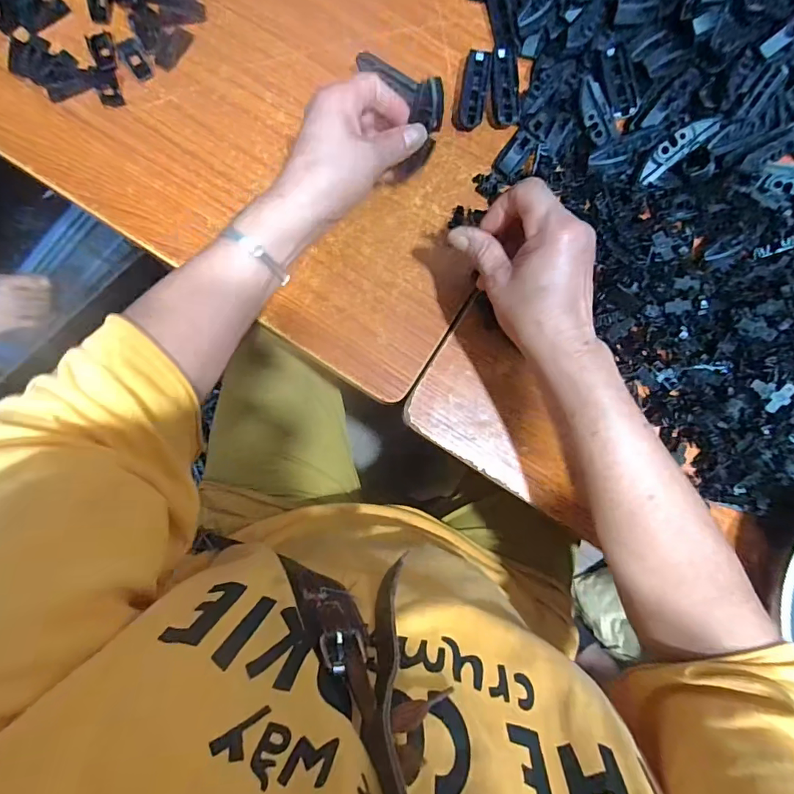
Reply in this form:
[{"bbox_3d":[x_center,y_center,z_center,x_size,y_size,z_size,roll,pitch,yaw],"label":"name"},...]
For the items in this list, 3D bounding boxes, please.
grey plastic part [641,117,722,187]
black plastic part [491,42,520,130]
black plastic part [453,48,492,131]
[{"bbox_3d":[0.232,-0.208,0.377,0.070,0.008,0.020,-39,87,13],"label":"grey plastic part"},{"bbox_3d":[0.098,-0.283,0.413,0.024,0.015,0.077,1,83,-3],"label":"black plastic part"},{"bbox_3d":[0.069,-0.280,0.414,0.025,0.016,0.075,8,83,-2],"label":"black plastic part"}]

